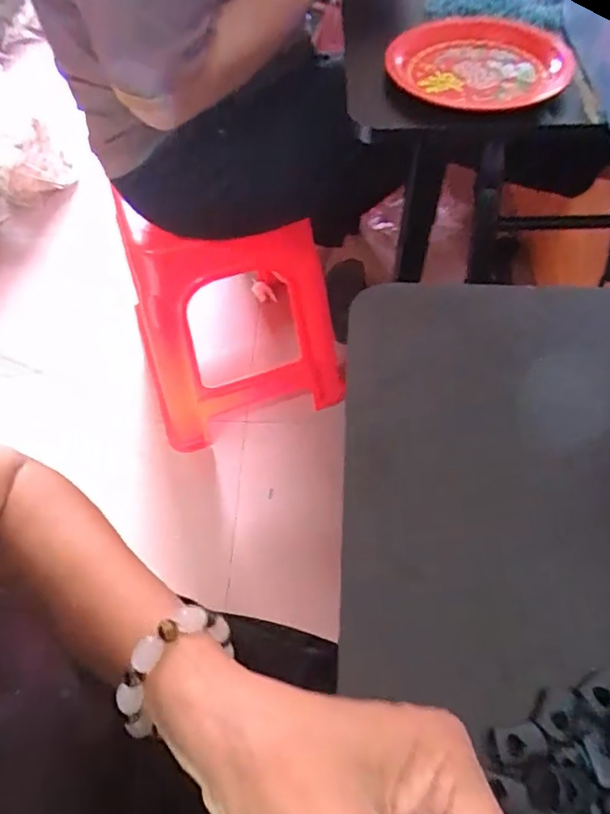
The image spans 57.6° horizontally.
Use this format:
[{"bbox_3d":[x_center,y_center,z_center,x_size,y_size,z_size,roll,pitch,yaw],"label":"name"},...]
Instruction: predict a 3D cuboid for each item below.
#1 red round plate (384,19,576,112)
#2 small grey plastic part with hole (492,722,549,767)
[{"bbox_3d":[0.164,-0.330,0.531,0.164,0.024,0.151,-1,57,1],"label":"red round plate"},{"bbox_3d":[0.090,0.141,0.232,0.020,0.007,0.014,-7,57,-3],"label":"small grey plastic part with hole"}]

